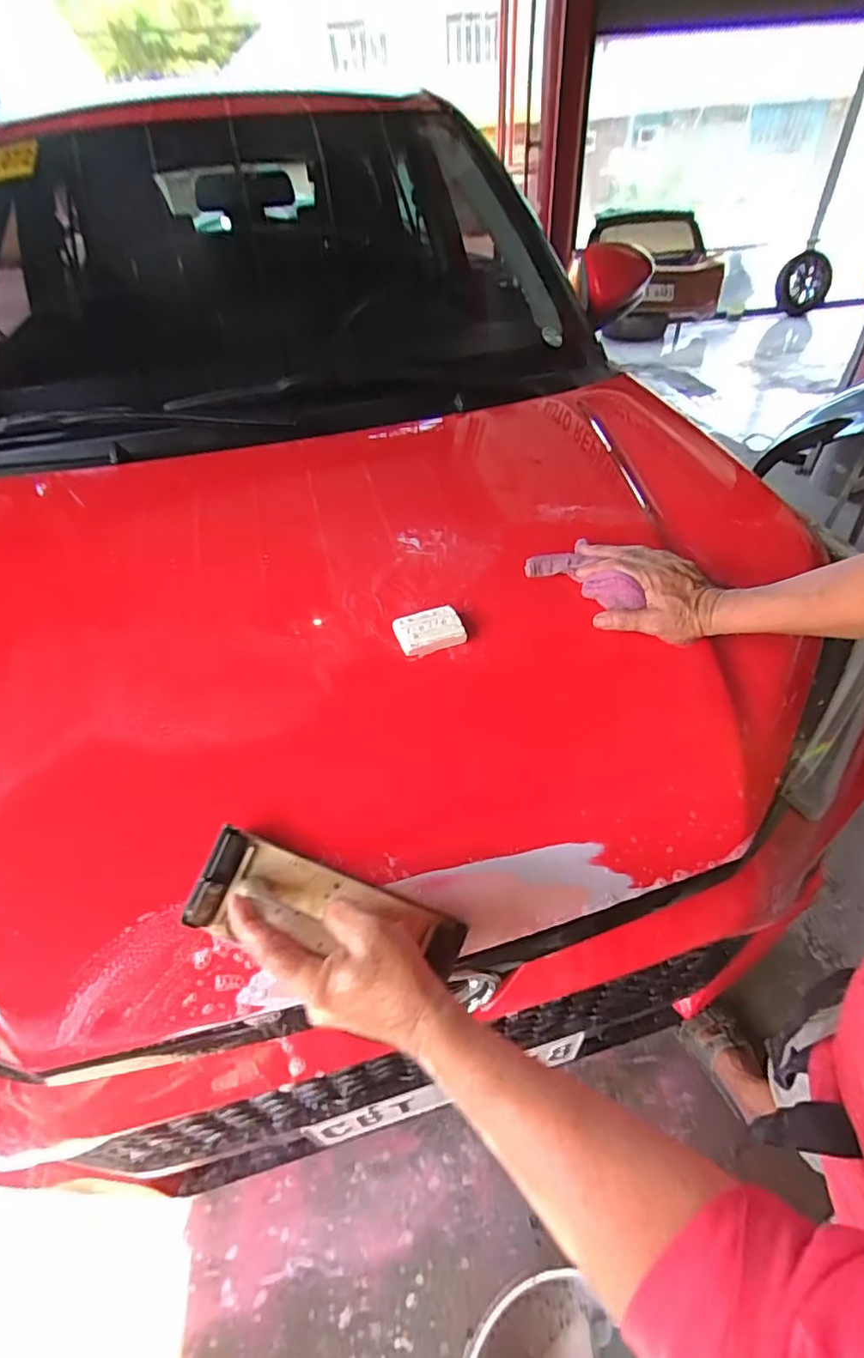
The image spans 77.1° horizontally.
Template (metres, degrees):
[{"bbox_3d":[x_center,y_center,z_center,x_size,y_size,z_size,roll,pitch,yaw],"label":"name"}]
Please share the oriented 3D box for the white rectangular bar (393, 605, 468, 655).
[{"bbox_3d":[-0.003,-0.052,0.592,0.071,0.019,0.051,-12,60,-11],"label":"white rectangular bar"}]

